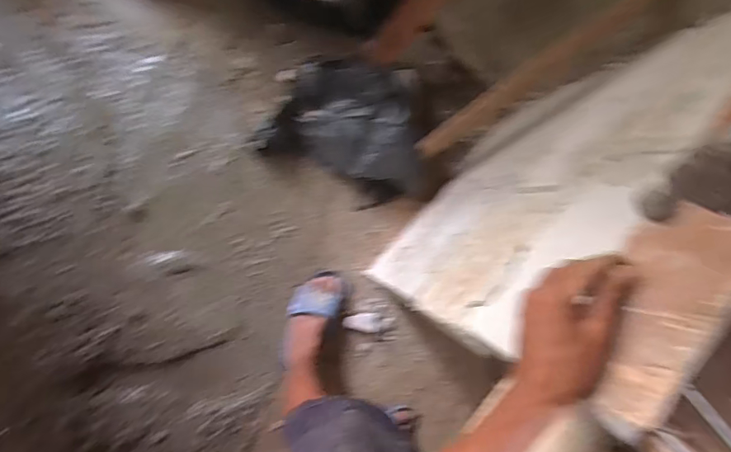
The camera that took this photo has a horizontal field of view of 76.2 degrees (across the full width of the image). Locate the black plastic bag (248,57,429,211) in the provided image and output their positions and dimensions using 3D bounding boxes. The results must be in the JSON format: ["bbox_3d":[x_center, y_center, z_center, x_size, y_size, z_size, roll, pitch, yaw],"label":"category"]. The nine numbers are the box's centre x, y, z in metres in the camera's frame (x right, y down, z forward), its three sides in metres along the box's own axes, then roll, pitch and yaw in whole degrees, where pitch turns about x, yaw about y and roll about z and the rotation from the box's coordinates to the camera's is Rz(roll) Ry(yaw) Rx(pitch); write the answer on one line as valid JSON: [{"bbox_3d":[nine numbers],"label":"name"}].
[{"bbox_3d":[-0.043,-0.260,1.141,0.399,0.140,0.322,14,88,-11],"label":"black plastic bag"}]

